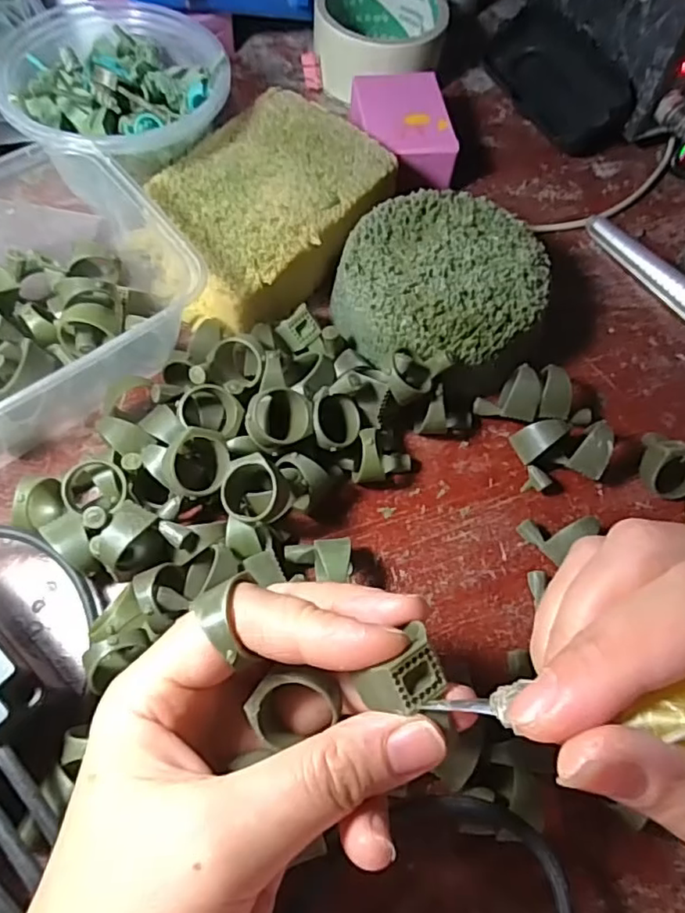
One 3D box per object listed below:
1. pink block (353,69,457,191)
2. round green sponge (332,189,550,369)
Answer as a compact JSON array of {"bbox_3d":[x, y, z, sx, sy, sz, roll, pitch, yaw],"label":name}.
[{"bbox_3d":[0.035,-0.197,0.361,0.055,0.034,0.079,-5,65,-6],"label":"pink block"},{"bbox_3d":[0.048,-0.084,0.300,0.097,0.044,0.095,1,65,-3],"label":"round green sponge"}]

